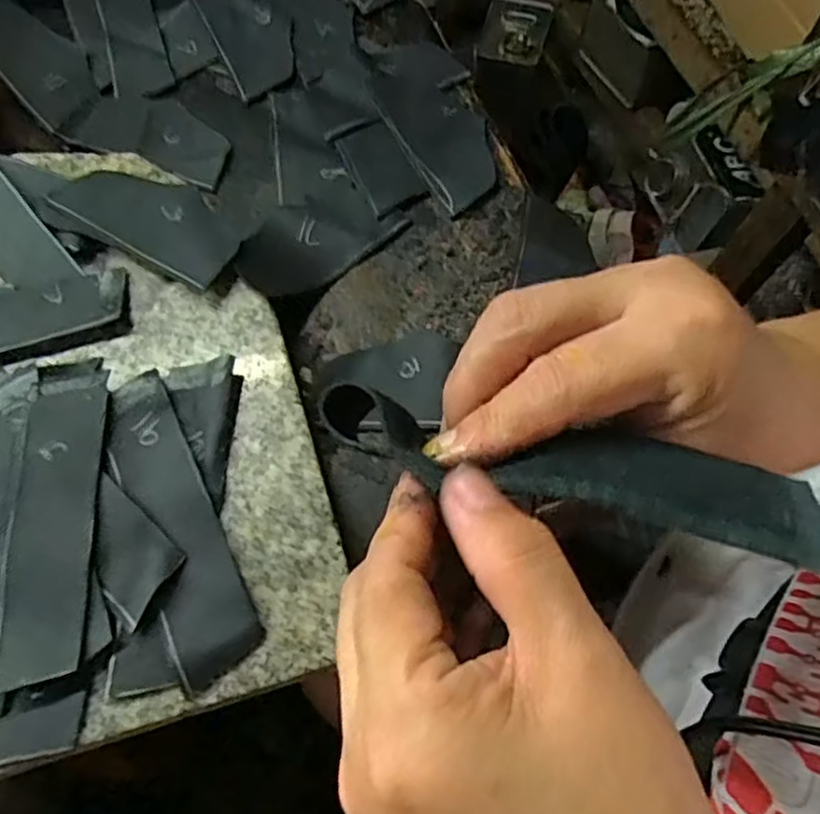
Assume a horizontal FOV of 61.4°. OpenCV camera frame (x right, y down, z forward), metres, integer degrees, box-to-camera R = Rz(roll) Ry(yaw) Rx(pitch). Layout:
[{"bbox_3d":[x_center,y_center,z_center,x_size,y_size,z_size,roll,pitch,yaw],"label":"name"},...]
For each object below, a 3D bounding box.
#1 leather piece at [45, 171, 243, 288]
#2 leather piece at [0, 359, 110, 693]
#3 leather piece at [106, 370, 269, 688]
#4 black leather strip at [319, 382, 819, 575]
[{"bbox_3d":[-0.117,-0.088,0.316,0.091,0.009,0.043,30,69,12],"label":"leather piece"},{"bbox_3d":[-0.129,0.037,0.253,0.030,0.005,0.120,2,66,-8],"label":"leather piece"},{"bbox_3d":[-0.087,0.040,0.257,0.029,0.005,0.118,-24,69,-11],"label":"leather piece"},{"bbox_3d":[0.043,0.017,0.194,0.139,0.016,0.027,12,64,12],"label":"black leather strip"}]

